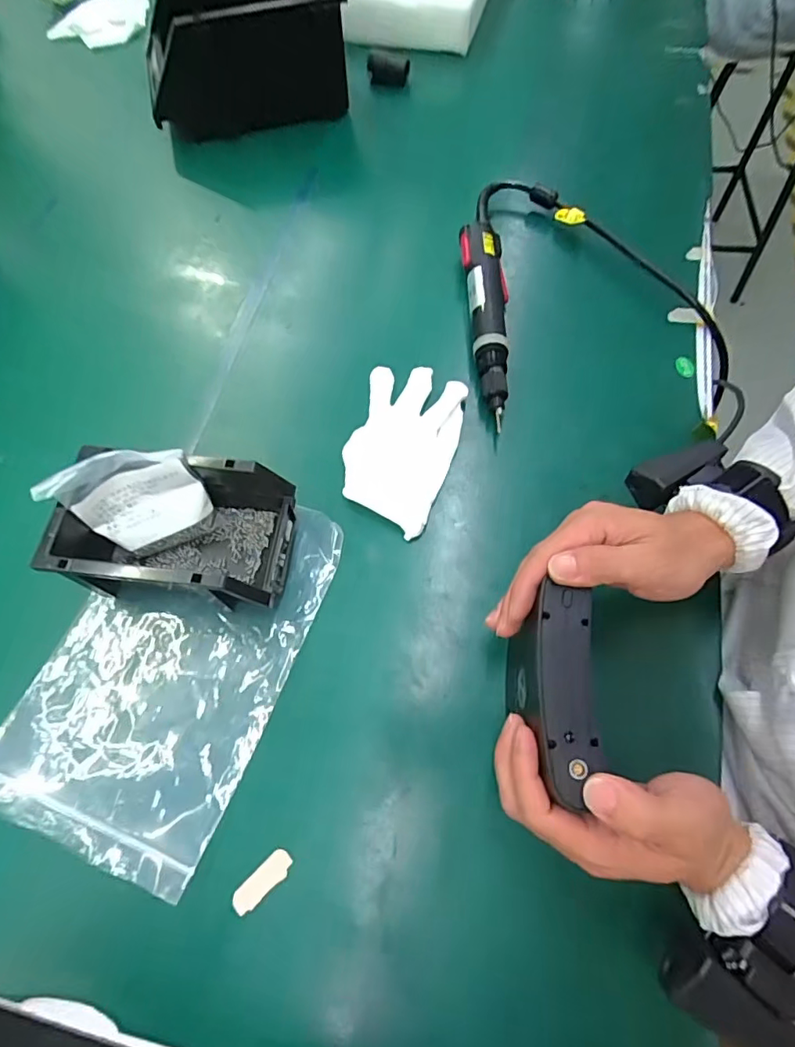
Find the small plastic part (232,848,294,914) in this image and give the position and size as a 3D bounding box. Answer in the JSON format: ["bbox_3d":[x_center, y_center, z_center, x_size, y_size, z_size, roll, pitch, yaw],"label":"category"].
[{"bbox_3d":[-0.088,0.233,0.338,0.015,0.004,0.042,42,72,18],"label":"small plastic part"}]

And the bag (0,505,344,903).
[{"bbox_3d":[-0.170,0.095,0.397,0.175,0.019,0.272,19,67,10],"label":"bag"}]

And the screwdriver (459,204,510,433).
[{"bbox_3d":[0.090,-0.214,0.530,0.048,0.049,0.276,1,65,1],"label":"screwdriver"}]

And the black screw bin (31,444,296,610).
[{"bbox_3d":[-0.166,0.005,0.406,0.156,0.074,0.104,6,65,4],"label":"black screw bin"}]

